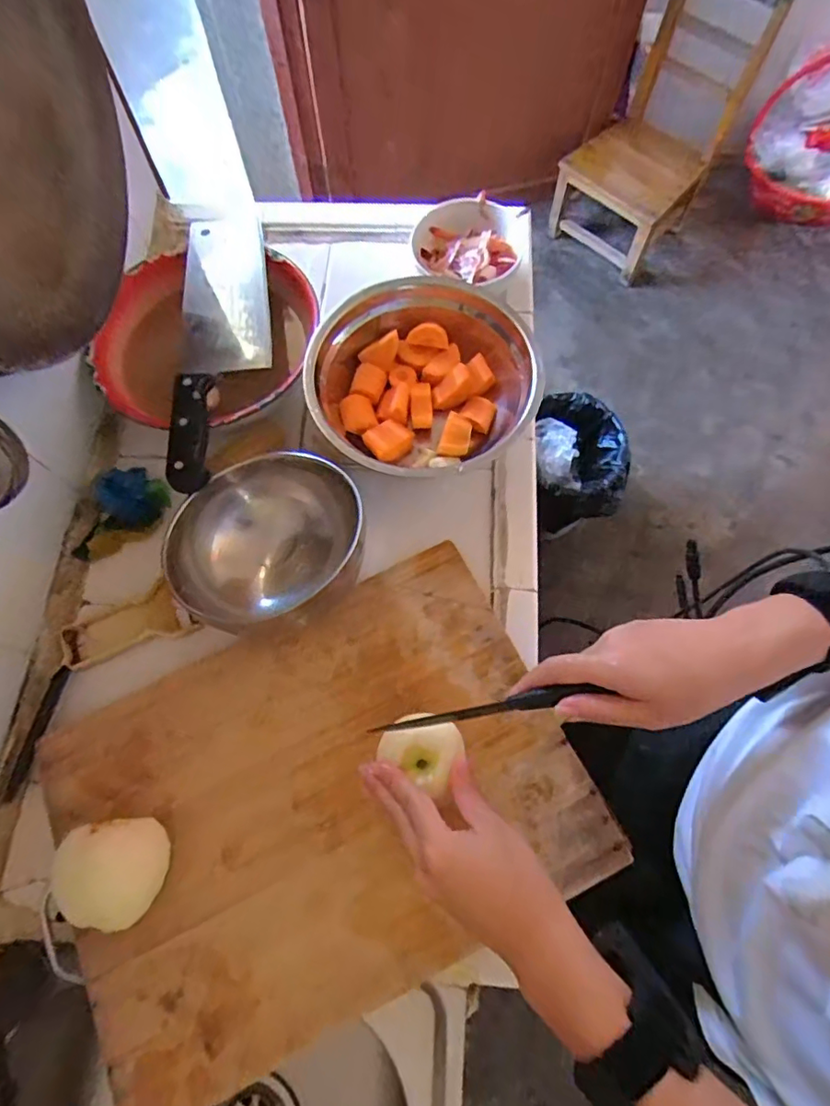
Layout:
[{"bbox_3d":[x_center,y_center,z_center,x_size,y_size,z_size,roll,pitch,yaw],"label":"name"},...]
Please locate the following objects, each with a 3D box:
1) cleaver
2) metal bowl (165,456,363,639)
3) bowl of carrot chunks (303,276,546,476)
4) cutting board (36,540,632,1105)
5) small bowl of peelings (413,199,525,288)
[{"bbox_3d":[-0.176,-0.200,0.510,0.083,0.027,0.303,-4,70,-1],"label":"cleaver"},{"bbox_3d":[-0.118,-0.007,0.457,0.152,0.061,0.120,-41,75,-13],"label":"metal bowl"},{"bbox_3d":[0.001,-0.160,0.531,0.209,0.073,0.205,0,70,0],"label":"bowl of carrot chunks"},{"bbox_3d":[-0.074,0.176,0.421,0.368,0.013,0.275,-25,69,-5],"label":"cutting board"},{"bbox_3d":[0.055,-0.319,0.574,0.110,0.042,0.114,0,70,0],"label":"small bowl of peelings"}]

